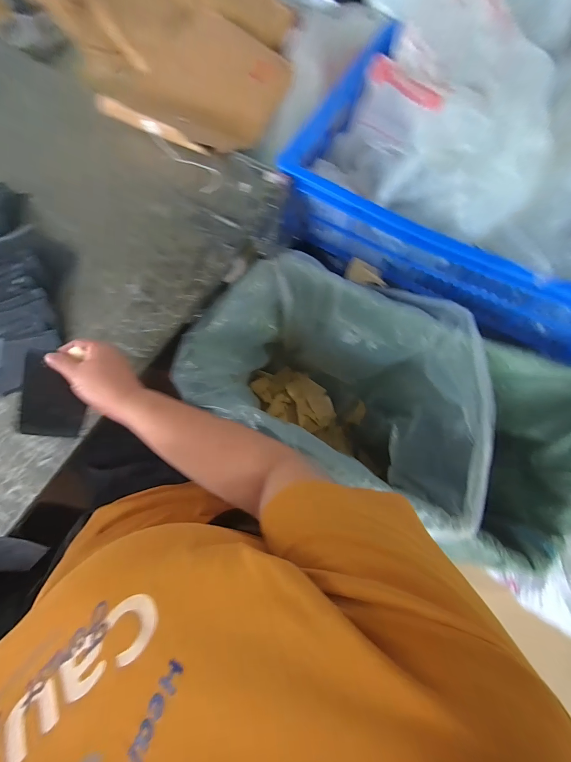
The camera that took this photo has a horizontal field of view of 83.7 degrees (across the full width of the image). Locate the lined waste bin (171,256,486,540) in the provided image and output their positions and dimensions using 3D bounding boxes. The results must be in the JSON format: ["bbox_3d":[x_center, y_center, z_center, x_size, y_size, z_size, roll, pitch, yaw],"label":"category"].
[{"bbox_3d":[0.108,0.028,0.752,0.536,0.420,0.353,24,73,8],"label":"lined waste bin"}]

